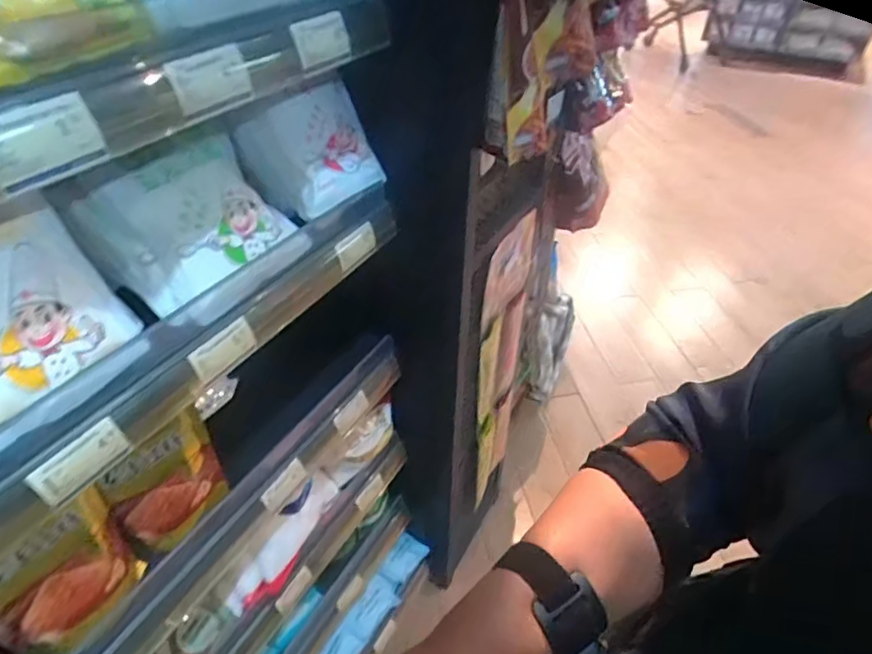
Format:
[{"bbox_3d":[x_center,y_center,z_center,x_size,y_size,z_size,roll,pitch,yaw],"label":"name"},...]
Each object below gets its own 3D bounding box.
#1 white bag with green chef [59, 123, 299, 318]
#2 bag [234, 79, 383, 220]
[{"bbox_3d":[-0.236,-0.105,0.517,0.172,0.131,0.060,-40,11,-26],"label":"white bag with green chef"},{"bbox_3d":[-0.132,-0.206,0.615,0.083,0.108,0.153,27,48,26],"label":"bag"}]

